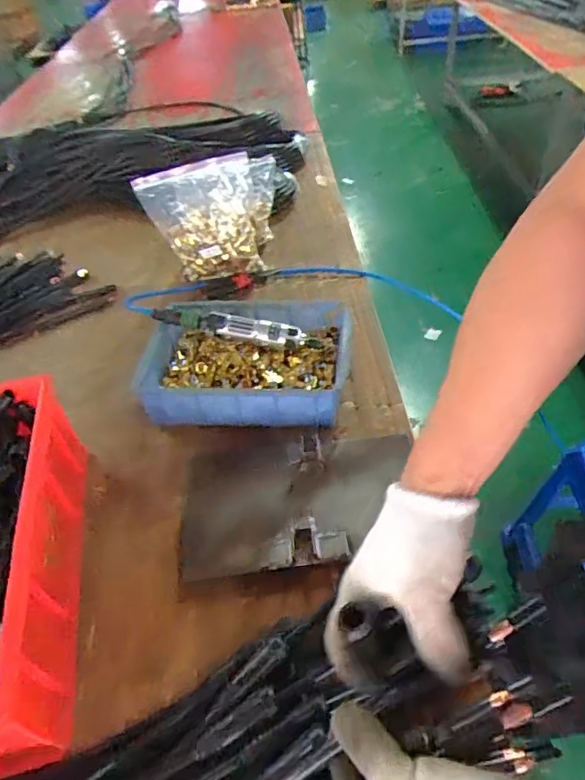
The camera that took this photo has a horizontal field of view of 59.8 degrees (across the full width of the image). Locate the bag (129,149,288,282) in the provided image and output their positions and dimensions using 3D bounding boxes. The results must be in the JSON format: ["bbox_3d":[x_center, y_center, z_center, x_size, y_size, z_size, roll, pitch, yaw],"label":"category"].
[{"bbox_3d":[-0.129,-0.315,0.934,0.262,0.206,0.102,-27,49,-19],"label":"bag"}]

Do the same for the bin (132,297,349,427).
[{"bbox_3d":[-0.065,-0.049,0.770,0.298,0.073,0.213,1,46,7],"label":"bin"}]

